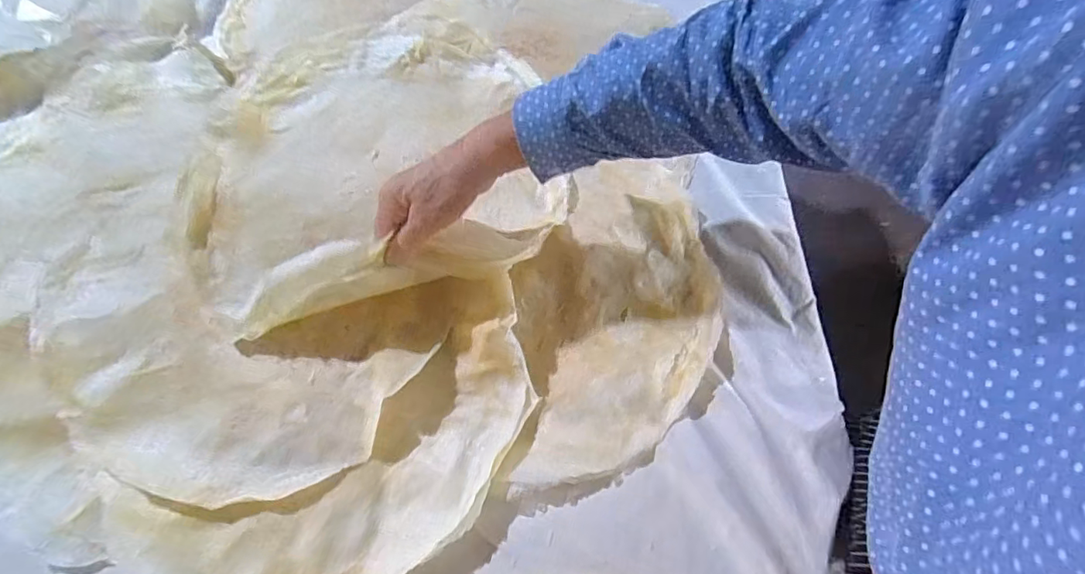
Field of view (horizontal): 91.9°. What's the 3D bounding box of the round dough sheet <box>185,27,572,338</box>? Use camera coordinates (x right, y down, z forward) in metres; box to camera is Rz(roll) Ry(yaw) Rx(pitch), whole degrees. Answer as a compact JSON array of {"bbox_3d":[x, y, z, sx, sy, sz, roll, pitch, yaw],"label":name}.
[{"bbox_3d":[-0.169,-0.128,0.500,0.341,0.084,0.286,-14,69,-5],"label":"round dough sheet"}]

